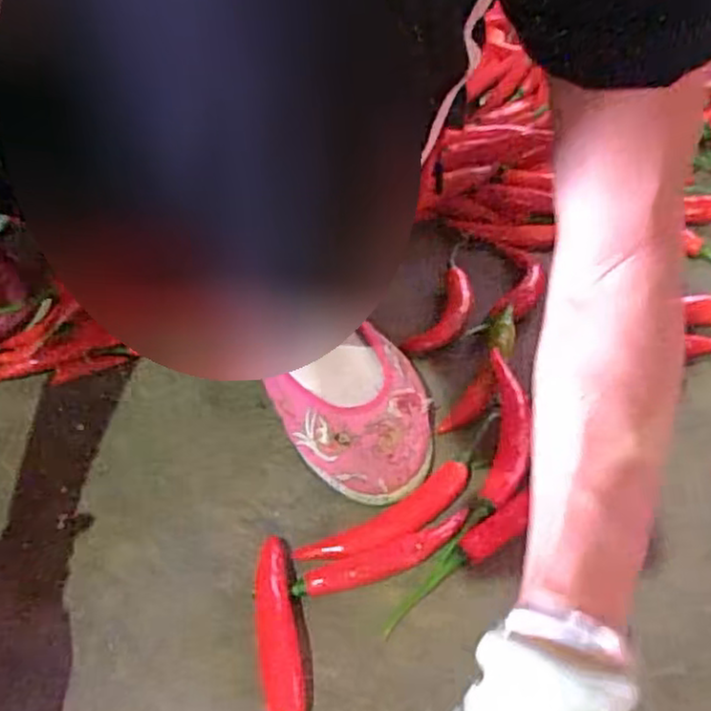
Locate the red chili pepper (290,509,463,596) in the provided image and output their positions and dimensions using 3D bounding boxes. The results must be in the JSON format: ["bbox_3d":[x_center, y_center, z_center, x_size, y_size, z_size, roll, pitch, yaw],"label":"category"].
[{"bbox_3d":[0.016,0.117,0.408,0.106,0.010,0.019,-16,47,-12],"label":"red chili pepper"}]

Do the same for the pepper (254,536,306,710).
[{"bbox_3d":[-0.039,0.164,0.361,0.023,0.017,0.146,-7,46,-4],"label":"pepper"}]

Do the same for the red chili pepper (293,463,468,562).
[{"bbox_3d":[0.019,0.098,0.422,0.112,0.014,0.025,-23,49,-18],"label":"red chili pepper"}]

